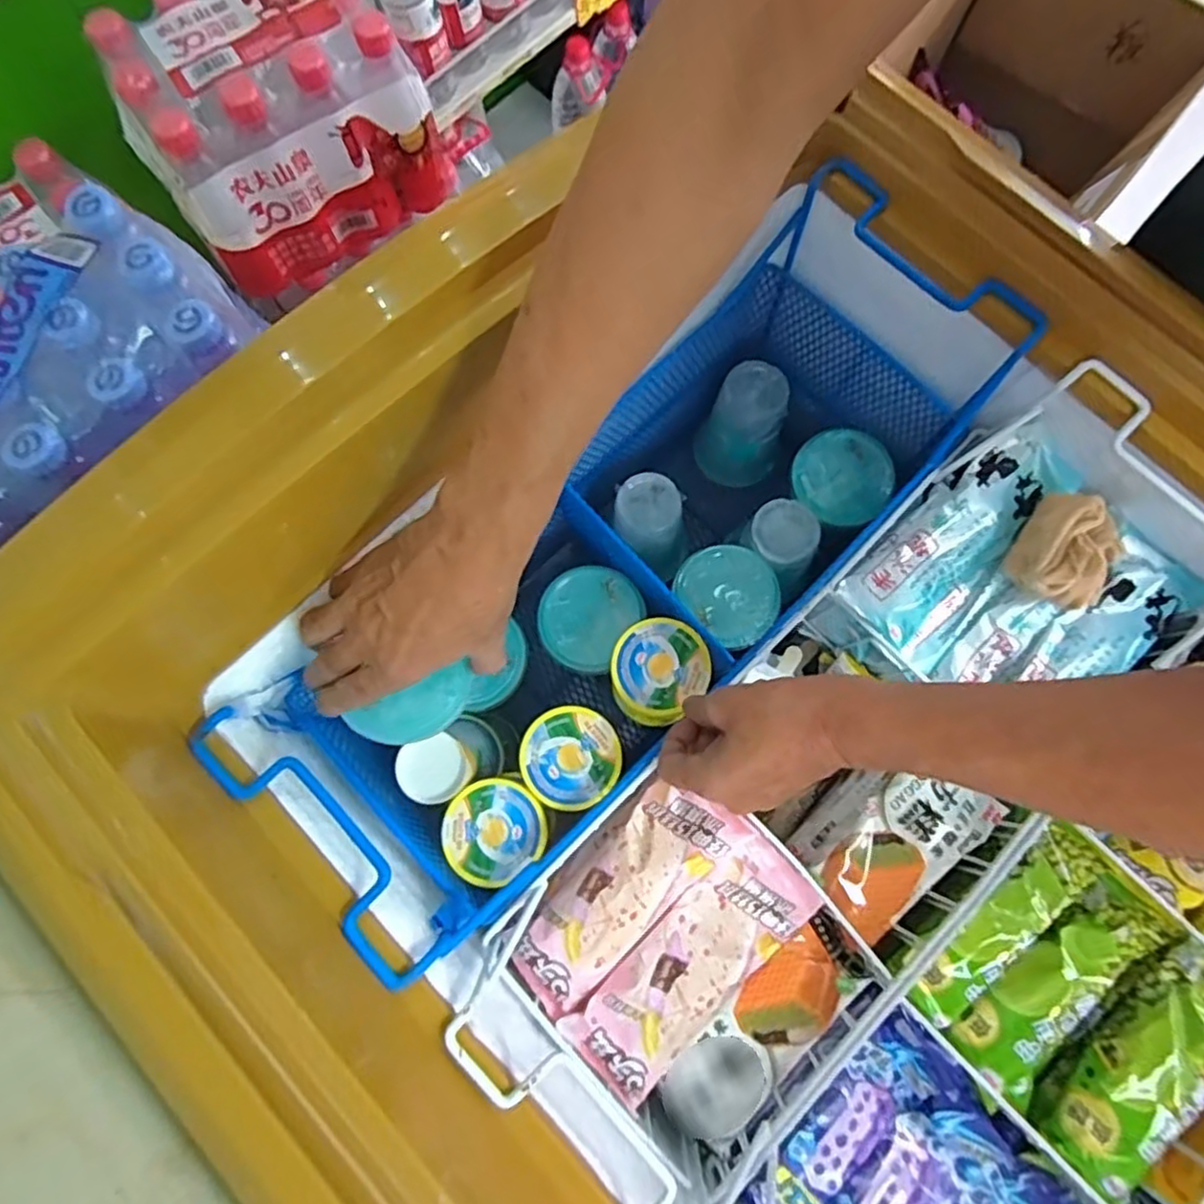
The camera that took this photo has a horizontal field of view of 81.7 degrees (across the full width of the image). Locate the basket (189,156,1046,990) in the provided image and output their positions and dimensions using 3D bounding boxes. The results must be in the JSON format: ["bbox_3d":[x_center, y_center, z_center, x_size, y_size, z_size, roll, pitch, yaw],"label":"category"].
[{"bbox_3d":[0.022,-0.009,0.577,0.546,0.302,0.216,-43,81,-8],"label":"basket"}]

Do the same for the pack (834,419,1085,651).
[{"bbox_3d":[0.264,-0.046,0.518,0.180,0.045,0.076,-43,81,-8],"label":"pack"}]

